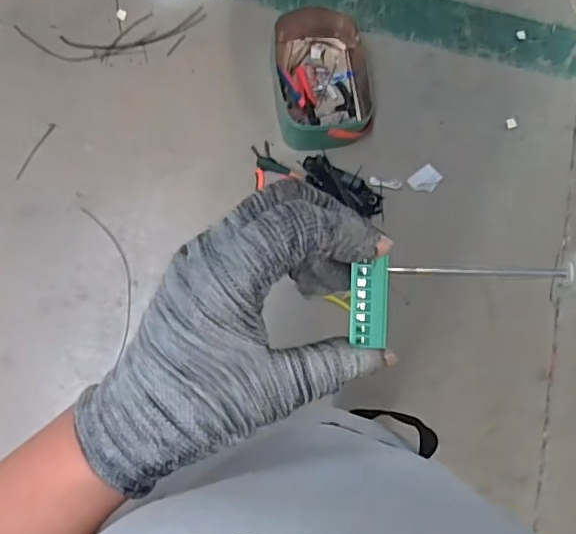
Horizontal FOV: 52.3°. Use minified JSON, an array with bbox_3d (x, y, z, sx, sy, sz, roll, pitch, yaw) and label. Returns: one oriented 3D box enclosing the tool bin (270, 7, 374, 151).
[{"bbox_3d":[0.079,-0.455,1.426,0.230,0.093,0.355,-11,80,-7],"label":"tool bin"}]

